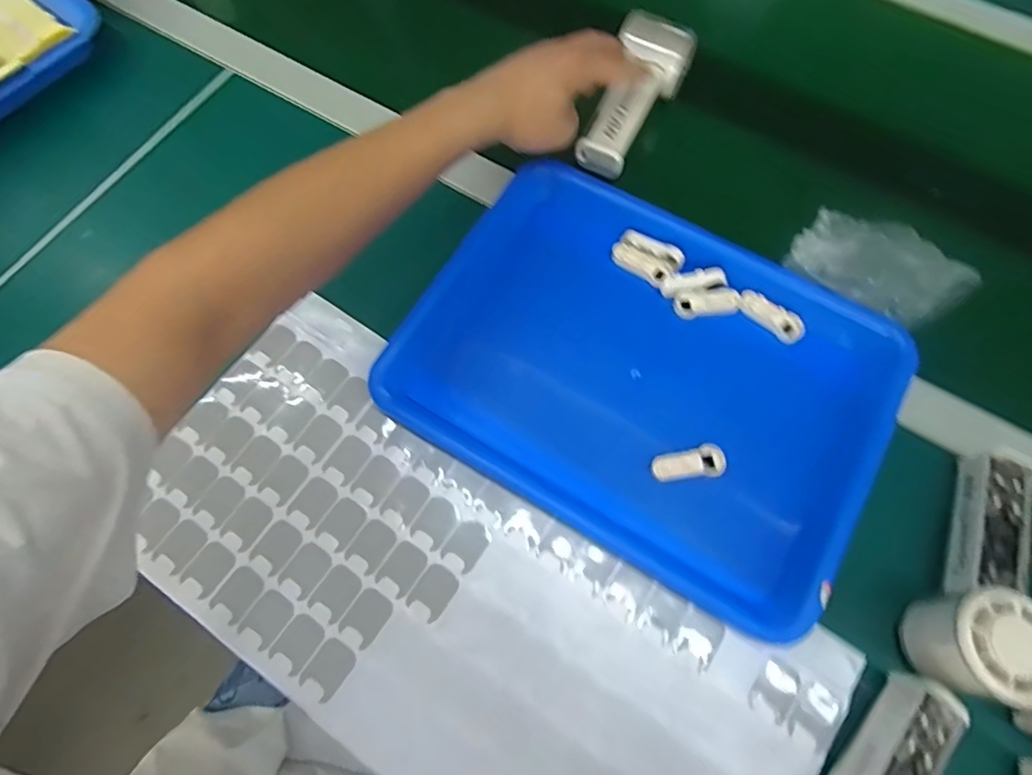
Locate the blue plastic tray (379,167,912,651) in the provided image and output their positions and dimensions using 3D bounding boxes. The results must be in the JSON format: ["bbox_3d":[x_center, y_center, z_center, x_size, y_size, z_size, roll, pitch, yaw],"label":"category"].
[{"bbox_3d":[0.095,-0.014,0.413,0.333,0.045,0.256,29,72,10],"label":"blue plastic tray"}]

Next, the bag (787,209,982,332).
[{"bbox_3d":[0.276,-0.095,0.418,0.116,0.043,0.079,35,73,12],"label":"bag"}]

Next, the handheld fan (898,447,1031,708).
[{"bbox_3d":[0.302,0.116,0.340,0.063,0.054,0.155,29,72,11],"label":"handheld fan"}]

